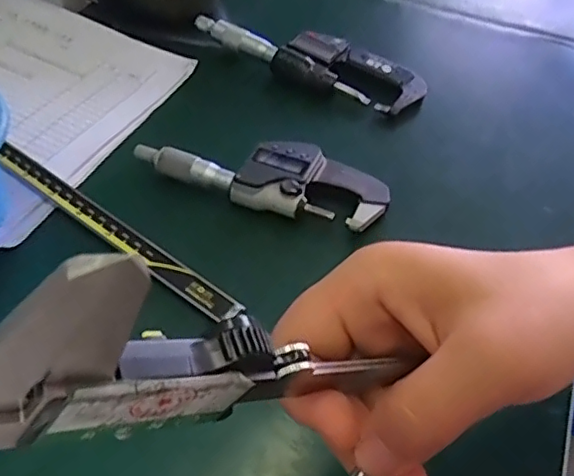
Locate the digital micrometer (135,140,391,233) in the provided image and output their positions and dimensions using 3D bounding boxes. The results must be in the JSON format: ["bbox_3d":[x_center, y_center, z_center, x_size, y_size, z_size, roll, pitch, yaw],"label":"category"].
[{"bbox_3d":[-0.015,-0.040,0.377,0.158,0.022,0.048,13,50,6],"label":"digital micrometer"}]

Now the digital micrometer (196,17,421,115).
[{"bbox_3d":[0.016,-0.139,0.455,0.180,0.019,0.049,19,51,11],"label":"digital micrometer"}]

